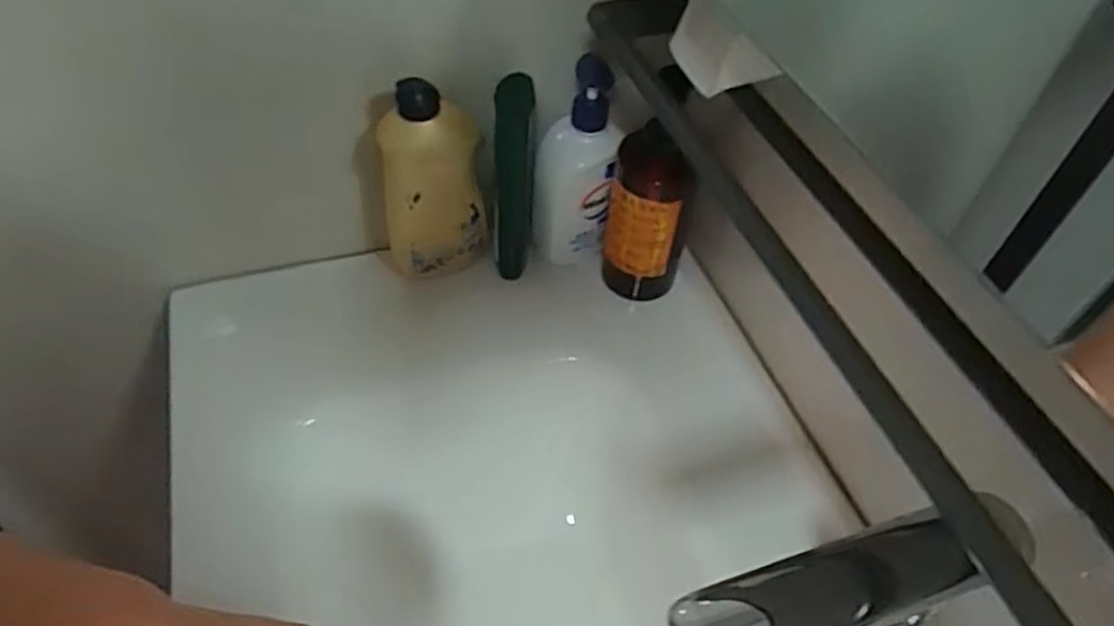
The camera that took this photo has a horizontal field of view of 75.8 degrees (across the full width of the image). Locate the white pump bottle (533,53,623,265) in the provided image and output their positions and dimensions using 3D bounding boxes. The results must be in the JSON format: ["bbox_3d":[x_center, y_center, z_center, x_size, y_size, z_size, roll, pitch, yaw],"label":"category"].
[{"bbox_3d":[0.012,-0.125,0.622,0.064,0.175,0.060,37,58,24],"label":"white pump bottle"}]

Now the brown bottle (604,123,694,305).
[{"bbox_3d":[0.079,-0.082,0.626,0.072,0.158,0.053,11,51,5],"label":"brown bottle"}]

